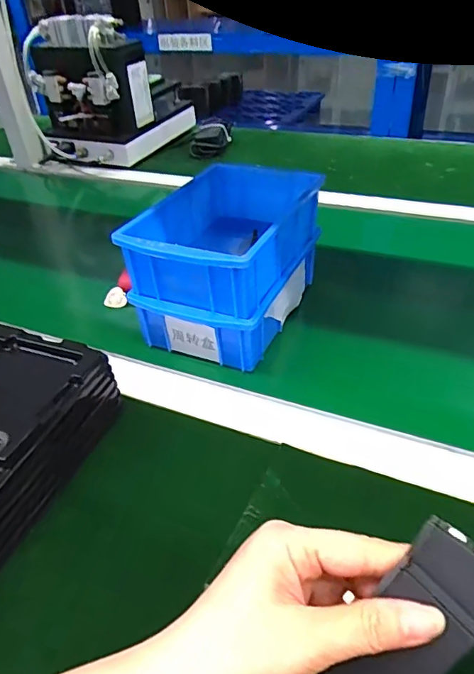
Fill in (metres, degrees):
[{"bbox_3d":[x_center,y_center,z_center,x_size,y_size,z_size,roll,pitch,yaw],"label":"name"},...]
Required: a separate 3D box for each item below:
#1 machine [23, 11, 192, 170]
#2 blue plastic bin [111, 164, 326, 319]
[{"bbox_3d":[-0.241,-0.459,0.924,0.186,0.221,0.245,18,43,25],"label":"machine"},{"bbox_3d":[-0.006,-0.104,0.495,0.133,0.064,0.207,14,42,21],"label":"blue plastic bin"}]

